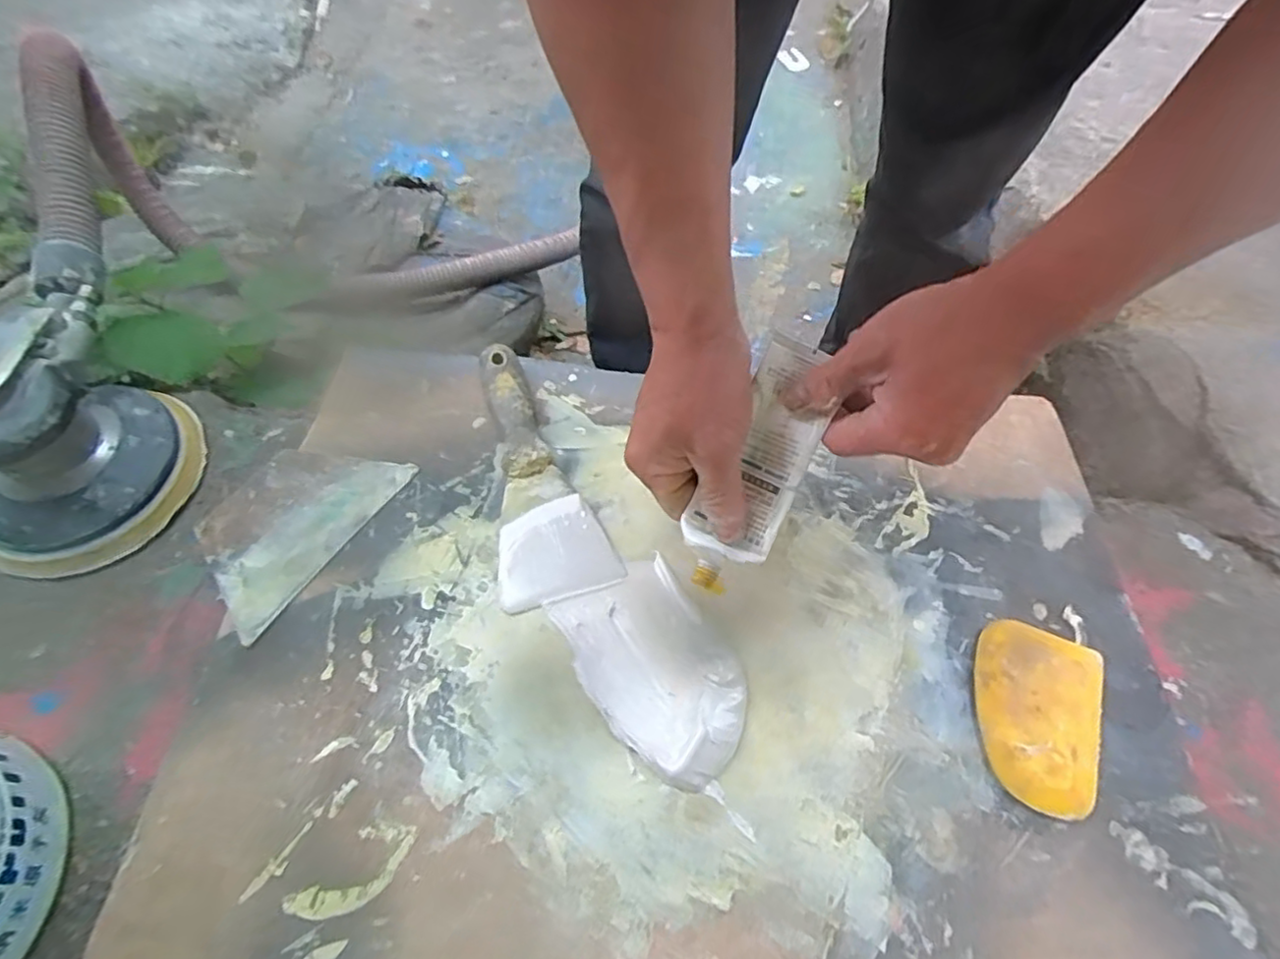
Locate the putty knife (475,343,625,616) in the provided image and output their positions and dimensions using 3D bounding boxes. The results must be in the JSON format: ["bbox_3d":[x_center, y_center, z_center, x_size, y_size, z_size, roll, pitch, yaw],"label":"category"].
[{"bbox_3d":[-0.078,-0.011,0.445,0.072,0.019,0.195,-16,61,-11],"label":"putty knife"}]

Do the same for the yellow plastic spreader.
[{"bbox_3d":[0.225,0.131,0.374,0.070,0.006,0.100,23,63,14],"label":"yellow plastic spreader"}]

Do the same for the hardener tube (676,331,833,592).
[{"bbox_3d":[0.064,-0.008,0.362,0.051,0.018,0.140,20,91,10],"label":"hardener tube"}]

